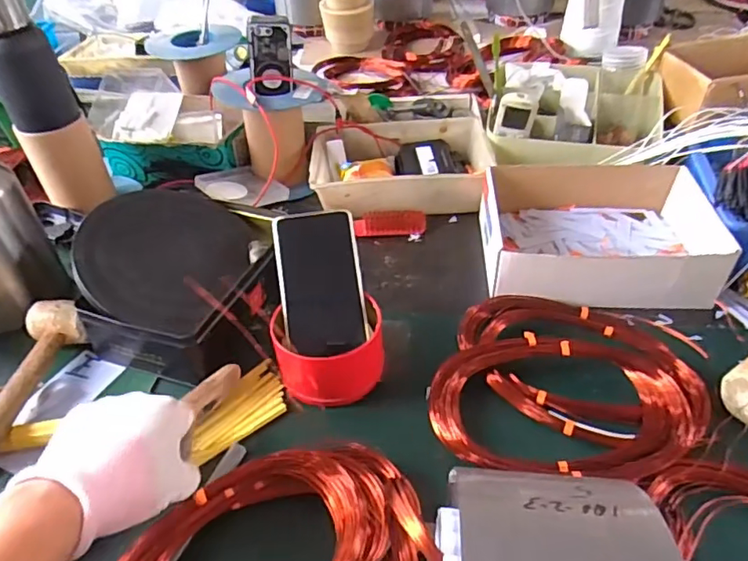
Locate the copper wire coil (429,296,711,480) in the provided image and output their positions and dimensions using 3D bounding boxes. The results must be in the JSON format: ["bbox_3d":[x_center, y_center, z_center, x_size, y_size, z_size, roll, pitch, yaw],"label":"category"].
[{"bbox_3d":[0.178,0.091,0.517,0.242,0.044,0.214,3,43,7],"label":"copper wire coil"}]

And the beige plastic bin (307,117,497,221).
[{"bbox_3d":[0.038,-0.162,0.787,0.248,0.057,0.192,-4,42,-1],"label":"beige plastic bin"}]

